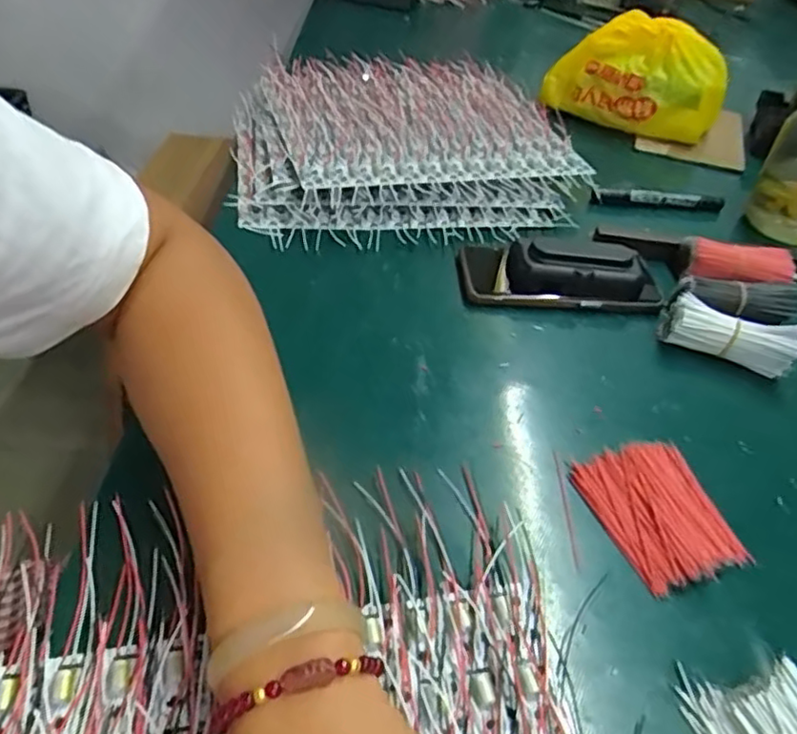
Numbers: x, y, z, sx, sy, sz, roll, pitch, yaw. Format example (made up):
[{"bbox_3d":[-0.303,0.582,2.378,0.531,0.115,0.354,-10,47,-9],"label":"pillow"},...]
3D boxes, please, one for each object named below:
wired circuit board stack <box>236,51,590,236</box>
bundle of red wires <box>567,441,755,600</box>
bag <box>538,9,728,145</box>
[{"bbox_3d":[0.000,-0.246,0.677,0.333,0.048,0.331,-4,45,-11],"label":"wired circuit board stack"},{"bbox_3d":[0.154,0.083,0.377,0.074,0.013,0.087,-15,47,-21],"label":"bundle of red wires"},{"bbox_3d":[0.274,-0.339,0.753,0.202,0.117,0.064,18,46,14],"label":"bag"}]

